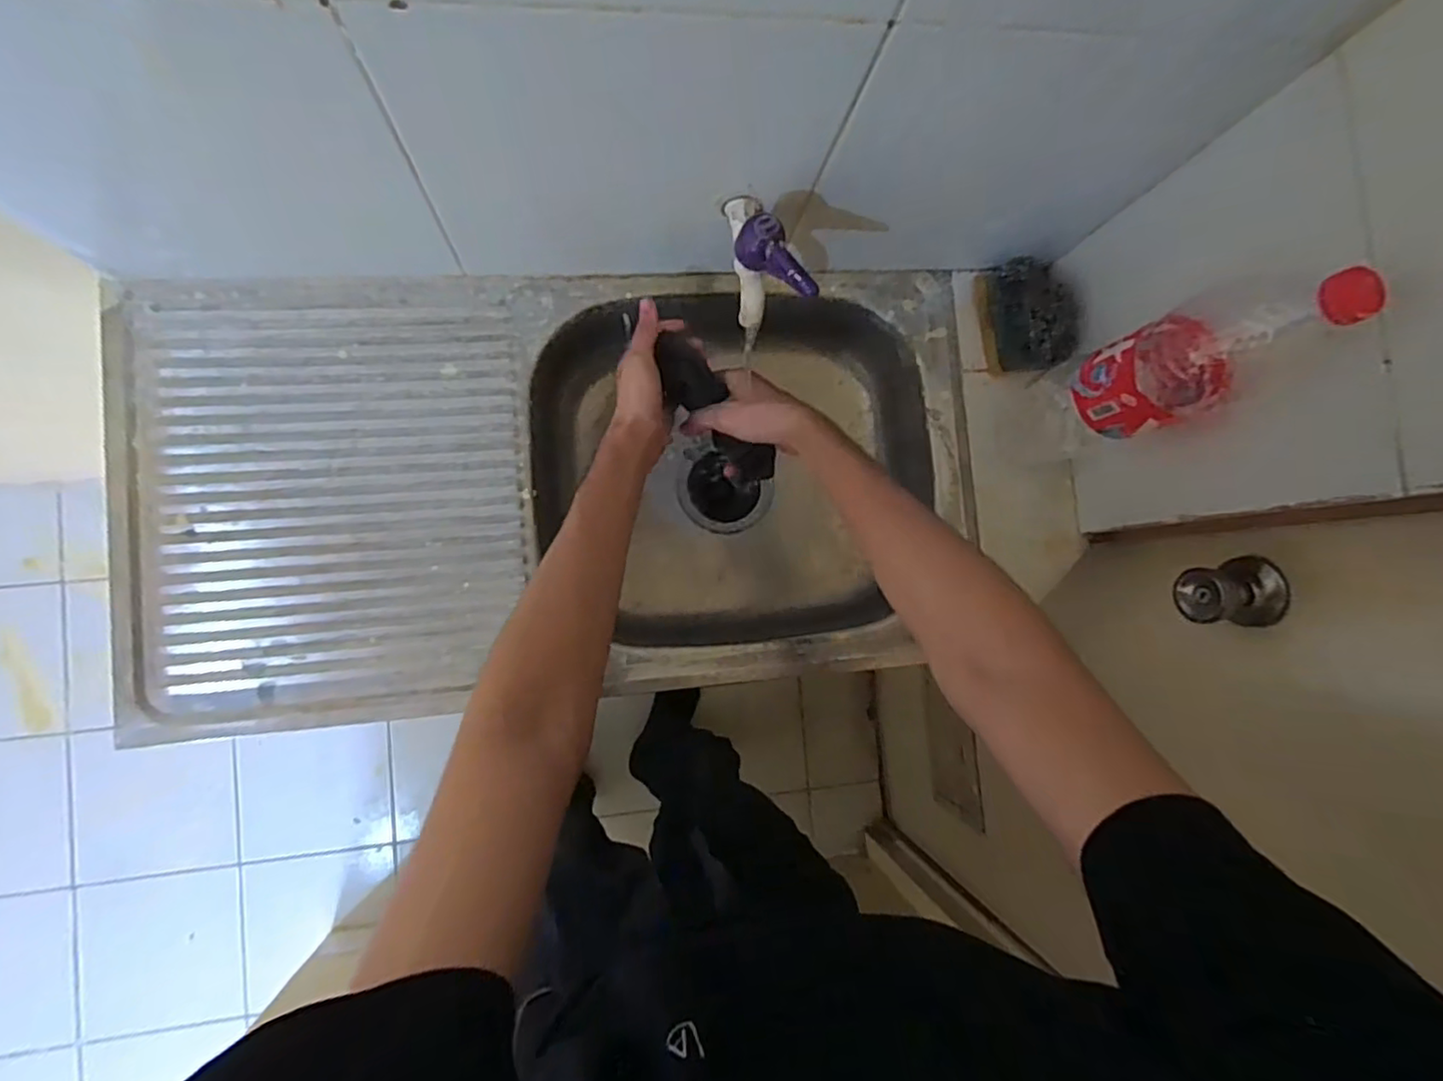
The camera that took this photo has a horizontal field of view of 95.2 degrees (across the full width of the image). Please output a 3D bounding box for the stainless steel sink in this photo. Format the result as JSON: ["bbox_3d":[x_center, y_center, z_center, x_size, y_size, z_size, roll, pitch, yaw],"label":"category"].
[{"bbox_3d":[-0.143,-0.055,0.688,0.786,0.132,0.395,-5,87,-8],"label":"stainless steel sink"}]

